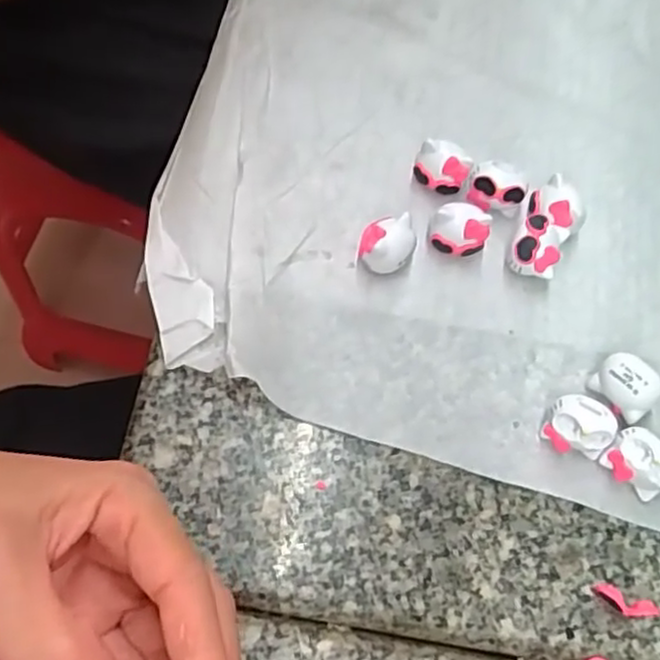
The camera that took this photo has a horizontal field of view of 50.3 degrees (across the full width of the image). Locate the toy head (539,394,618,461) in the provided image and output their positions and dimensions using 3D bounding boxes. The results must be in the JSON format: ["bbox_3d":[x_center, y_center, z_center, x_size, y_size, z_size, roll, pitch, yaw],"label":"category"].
[{"bbox_3d":[0.101,0.039,0.286,0.025,0.020,0.021,9,68,1],"label":"toy head"}]

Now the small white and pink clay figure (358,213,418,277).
[{"bbox_3d":[0.025,-0.036,0.309,0.024,0.020,0.018,-13,69,-8],"label":"small white and pink clay figure"}]

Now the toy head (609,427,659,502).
[{"bbox_3d":[0.124,0.054,0.281,0.025,0.022,0.019,43,72,14],"label":"toy head"}]

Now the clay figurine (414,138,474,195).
[{"bbox_3d":[0.052,-0.075,0.327,0.024,0.019,0.018,29,69,9],"label":"clay figurine"}]

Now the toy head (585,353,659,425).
[{"bbox_3d":[0.124,0.024,0.294,0.019,0.020,0.026,-30,72,-14],"label":"toy head"}]

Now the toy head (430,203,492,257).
[{"bbox_3d":[0.058,-0.044,0.315,0.025,0.020,0.017,25,69,7],"label":"toy head"}]

